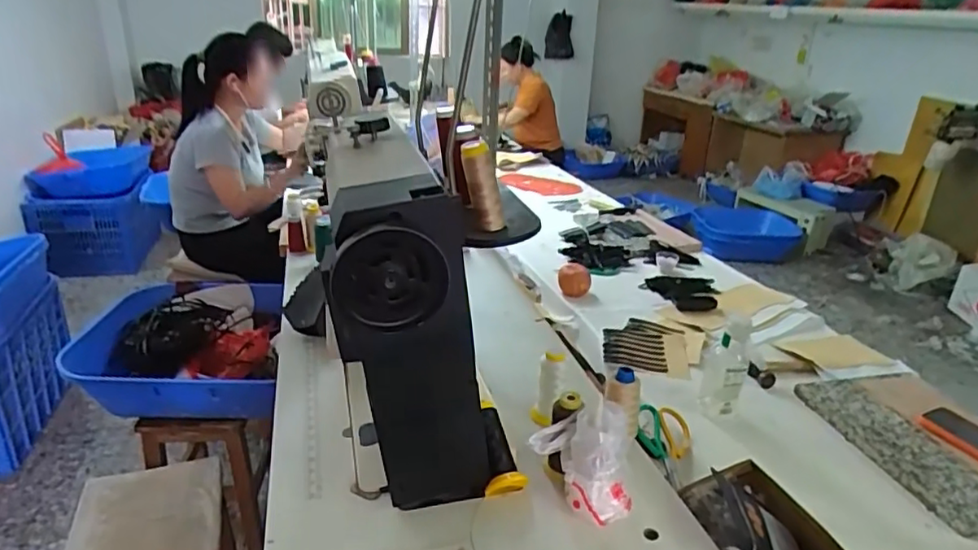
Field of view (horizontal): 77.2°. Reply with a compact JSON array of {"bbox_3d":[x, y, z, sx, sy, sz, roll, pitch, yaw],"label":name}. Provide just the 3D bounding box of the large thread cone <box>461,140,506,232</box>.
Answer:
[{"bbox_3d":[-0.006,-0.106,0.738,0.045,0.104,0.040,-3,27,1],"label":"large thread cone"}]

